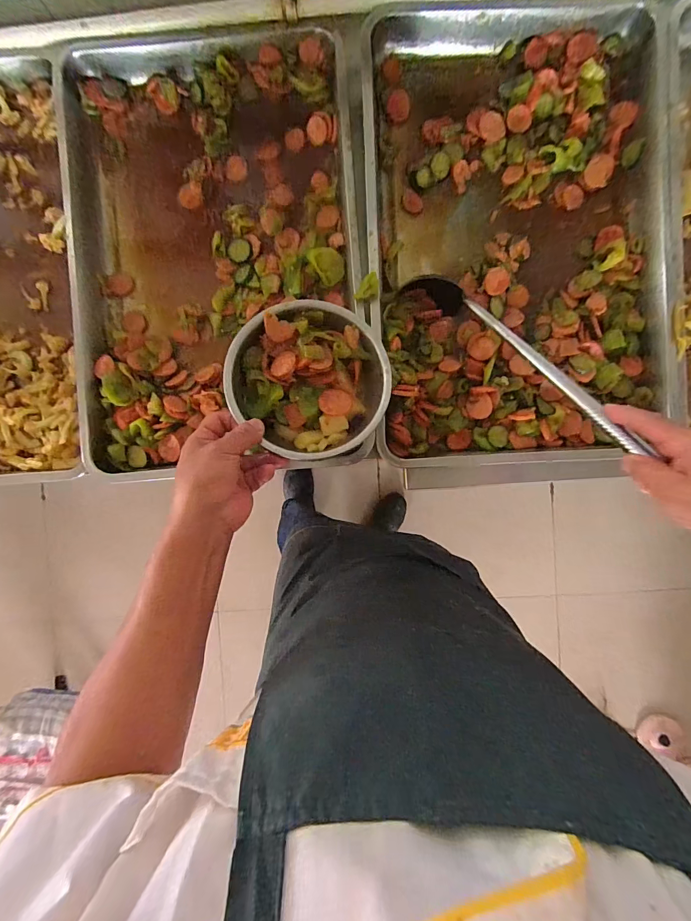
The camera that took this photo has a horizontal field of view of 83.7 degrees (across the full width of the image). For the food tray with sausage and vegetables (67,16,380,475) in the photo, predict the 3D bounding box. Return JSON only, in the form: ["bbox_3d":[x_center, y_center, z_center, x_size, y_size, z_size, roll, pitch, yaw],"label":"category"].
[{"bbox_3d":[-0.173,-0.283,0.535,0.393,0.054,0.587,-3,93,0],"label":"food tray with sausage and vegetables"}]

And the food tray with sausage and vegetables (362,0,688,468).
[{"bbox_3d":[0.231,-0.300,0.525,0.404,0.055,0.598,-4,93,0],"label":"food tray with sausage and vegetables"}]

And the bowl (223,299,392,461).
[{"bbox_3d":[-0.037,-0.090,0.433,0.162,0.063,0.169,0,93,0],"label":"bowl"}]

